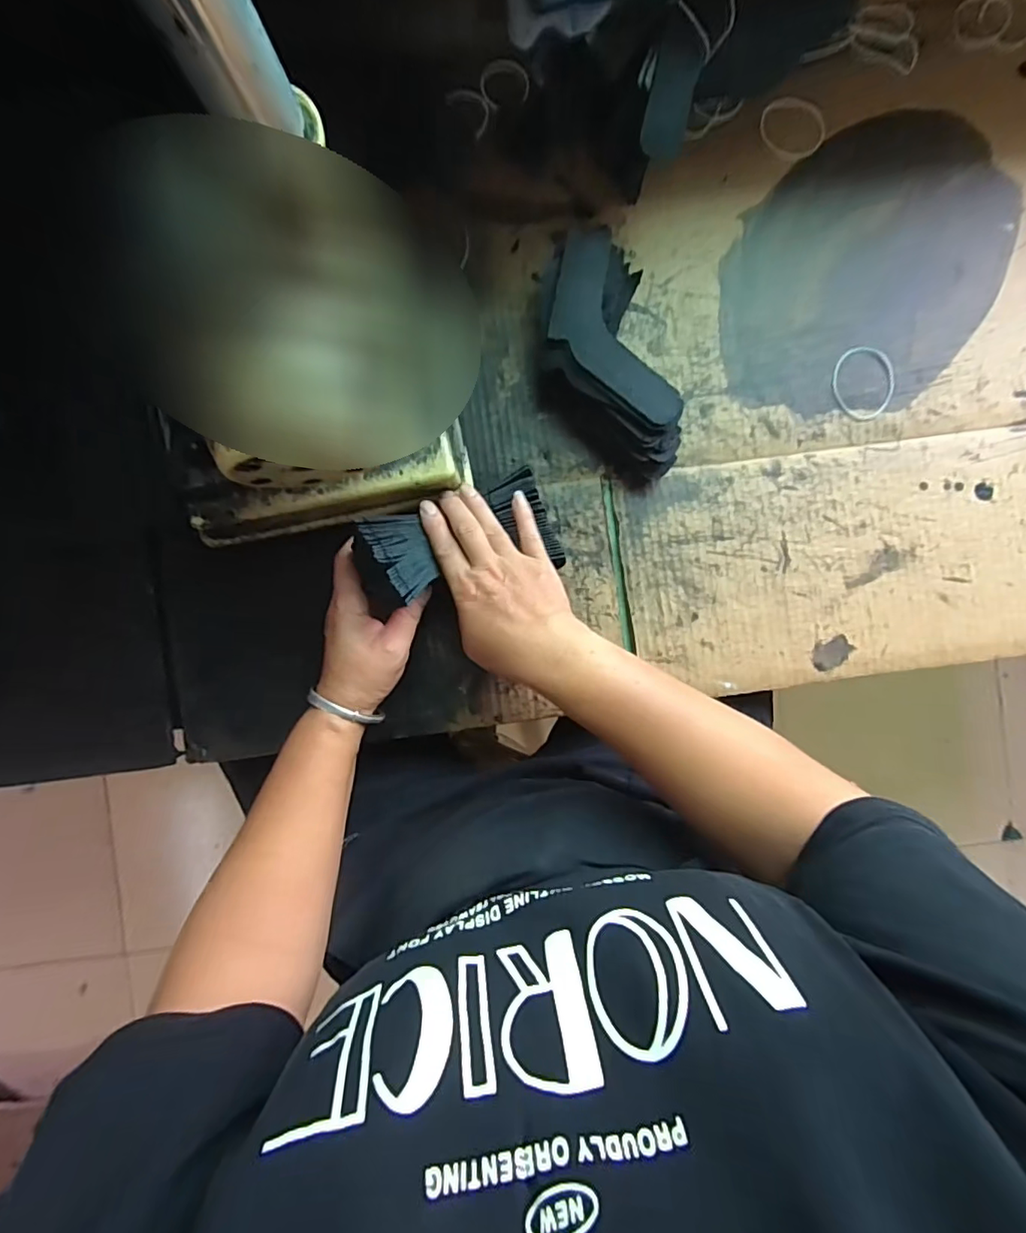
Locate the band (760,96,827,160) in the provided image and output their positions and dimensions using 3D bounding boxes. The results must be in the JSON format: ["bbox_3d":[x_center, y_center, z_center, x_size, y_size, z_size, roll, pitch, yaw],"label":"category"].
[{"bbox_3d":[0.236,-0.413,0.459,0.050,0.004,0.051,0,91,0],"label":"band"}]

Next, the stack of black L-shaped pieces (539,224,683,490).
[{"bbox_3d":[0.070,-0.201,0.439,0.099,0.052,0.191,-14,91,0],"label":"stack of black L-shaped pieces"}]

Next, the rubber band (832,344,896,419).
[{"bbox_3d":[0.301,-0.201,0.466,0.053,0.004,0.063,-11,91,0],"label":"rubber band"}]

